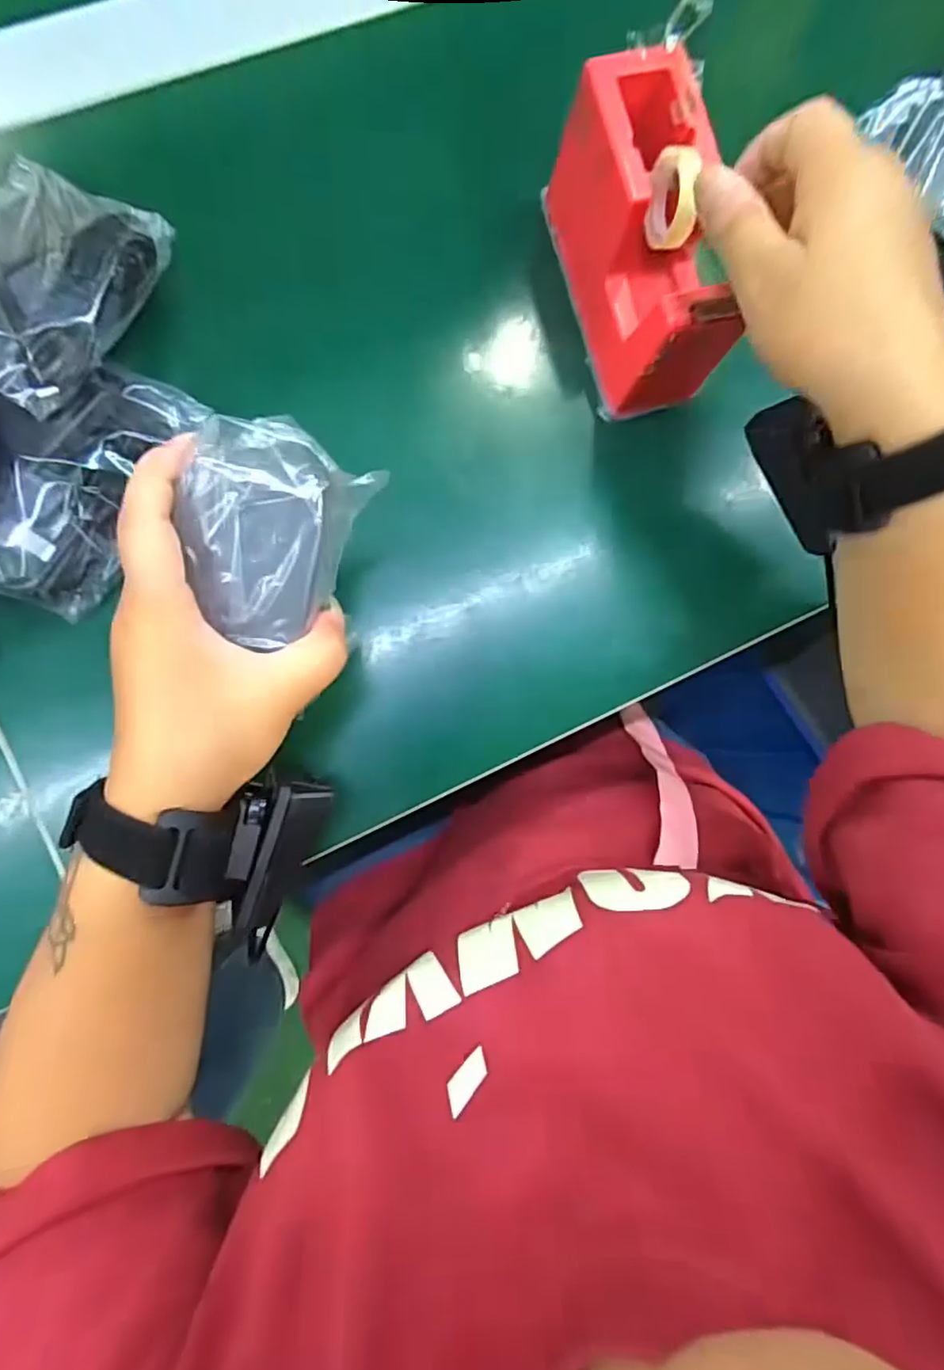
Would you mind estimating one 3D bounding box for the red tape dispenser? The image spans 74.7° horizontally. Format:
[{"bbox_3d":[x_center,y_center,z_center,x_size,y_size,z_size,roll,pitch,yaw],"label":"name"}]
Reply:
[{"bbox_3d":[0.086,-0.212,0.303,0.057,0.082,0.126,-17,84,-6],"label":"red tape dispenser"}]

